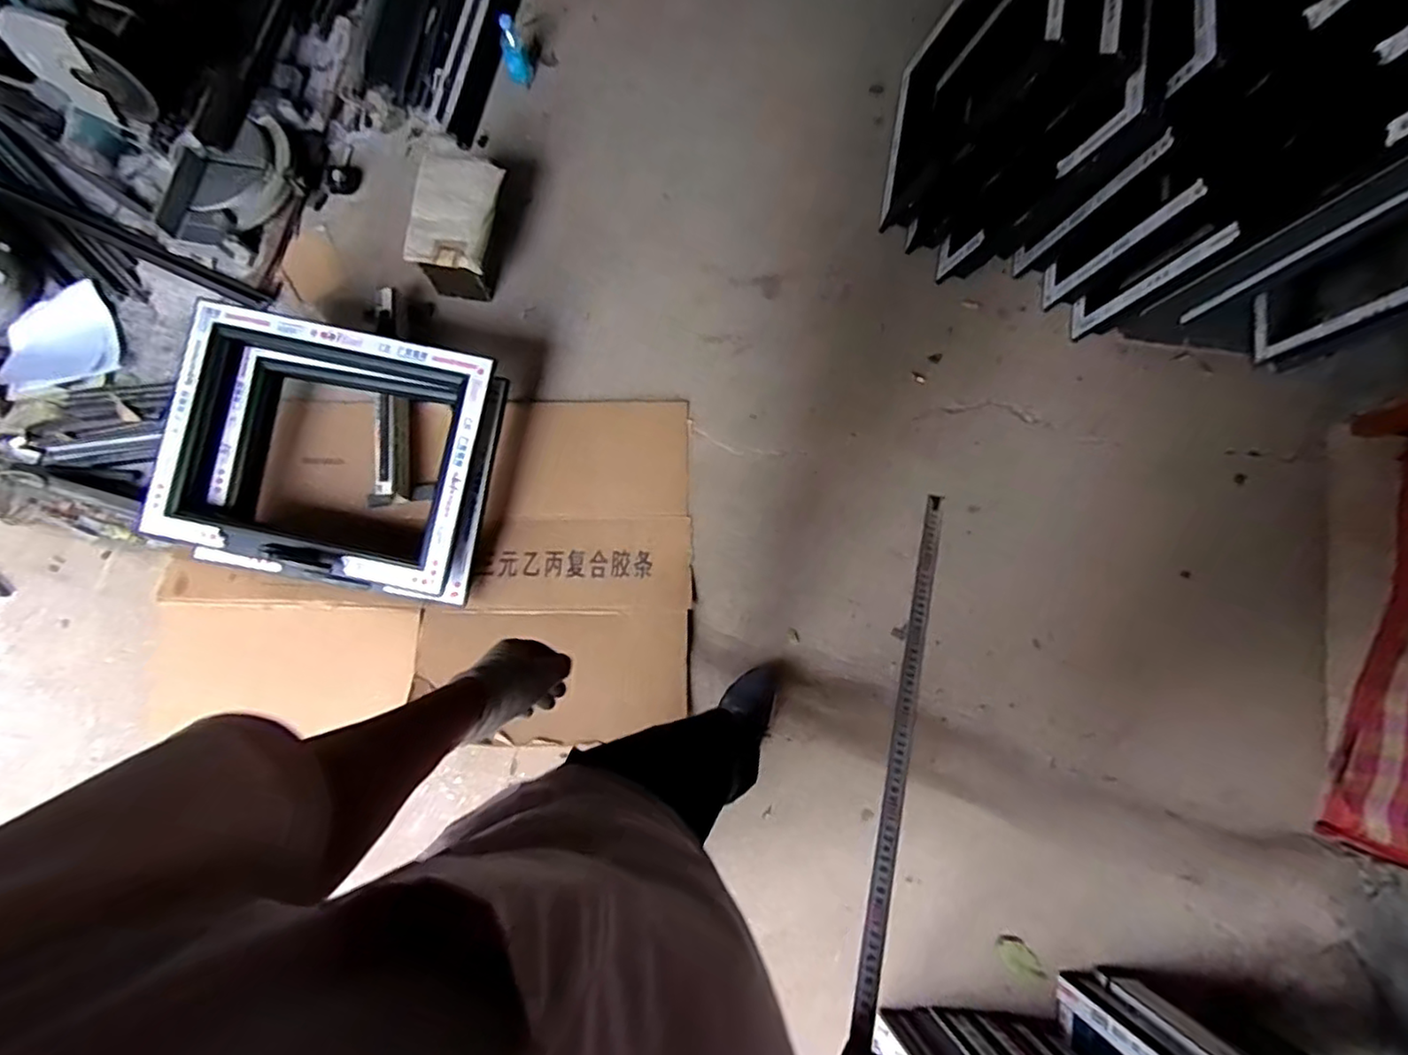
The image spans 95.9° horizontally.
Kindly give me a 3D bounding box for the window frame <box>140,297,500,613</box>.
[{"bbox_3d":[-0.806,-0.155,1.371,0.672,0.133,0.537,11,88,4],"label":"window frame"}]

